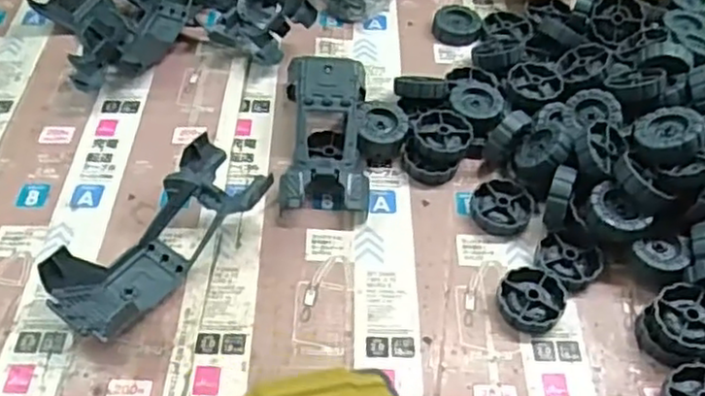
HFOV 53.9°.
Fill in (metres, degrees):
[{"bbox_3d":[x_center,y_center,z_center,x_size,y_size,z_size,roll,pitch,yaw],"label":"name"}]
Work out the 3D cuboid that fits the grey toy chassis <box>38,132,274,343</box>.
[{"bbox_3d":[-0.115,0.024,0.410,0.058,0.036,0.134,35,59,26],"label":"grey toy chassis"}]

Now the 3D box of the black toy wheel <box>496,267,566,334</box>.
[{"bbox_3d":[0.105,0.059,0.407,0.040,0.010,0.037,0,50,0],"label":"black toy wheel"}]

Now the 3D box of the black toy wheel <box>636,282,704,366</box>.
[{"bbox_3d":[0.186,0.072,0.390,0.043,0.023,0.037,-22,54,-17],"label":"black toy wheel"}]

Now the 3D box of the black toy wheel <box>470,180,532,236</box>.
[{"bbox_3d":[0.095,0.006,0.447,0.037,0.011,0.039,0,50,0],"label":"black toy wheel"}]

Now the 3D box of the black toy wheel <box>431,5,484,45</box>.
[{"bbox_3d":[0.086,-0.142,0.566,0.040,0.013,0.040,0,50,0],"label":"black toy wheel"}]

